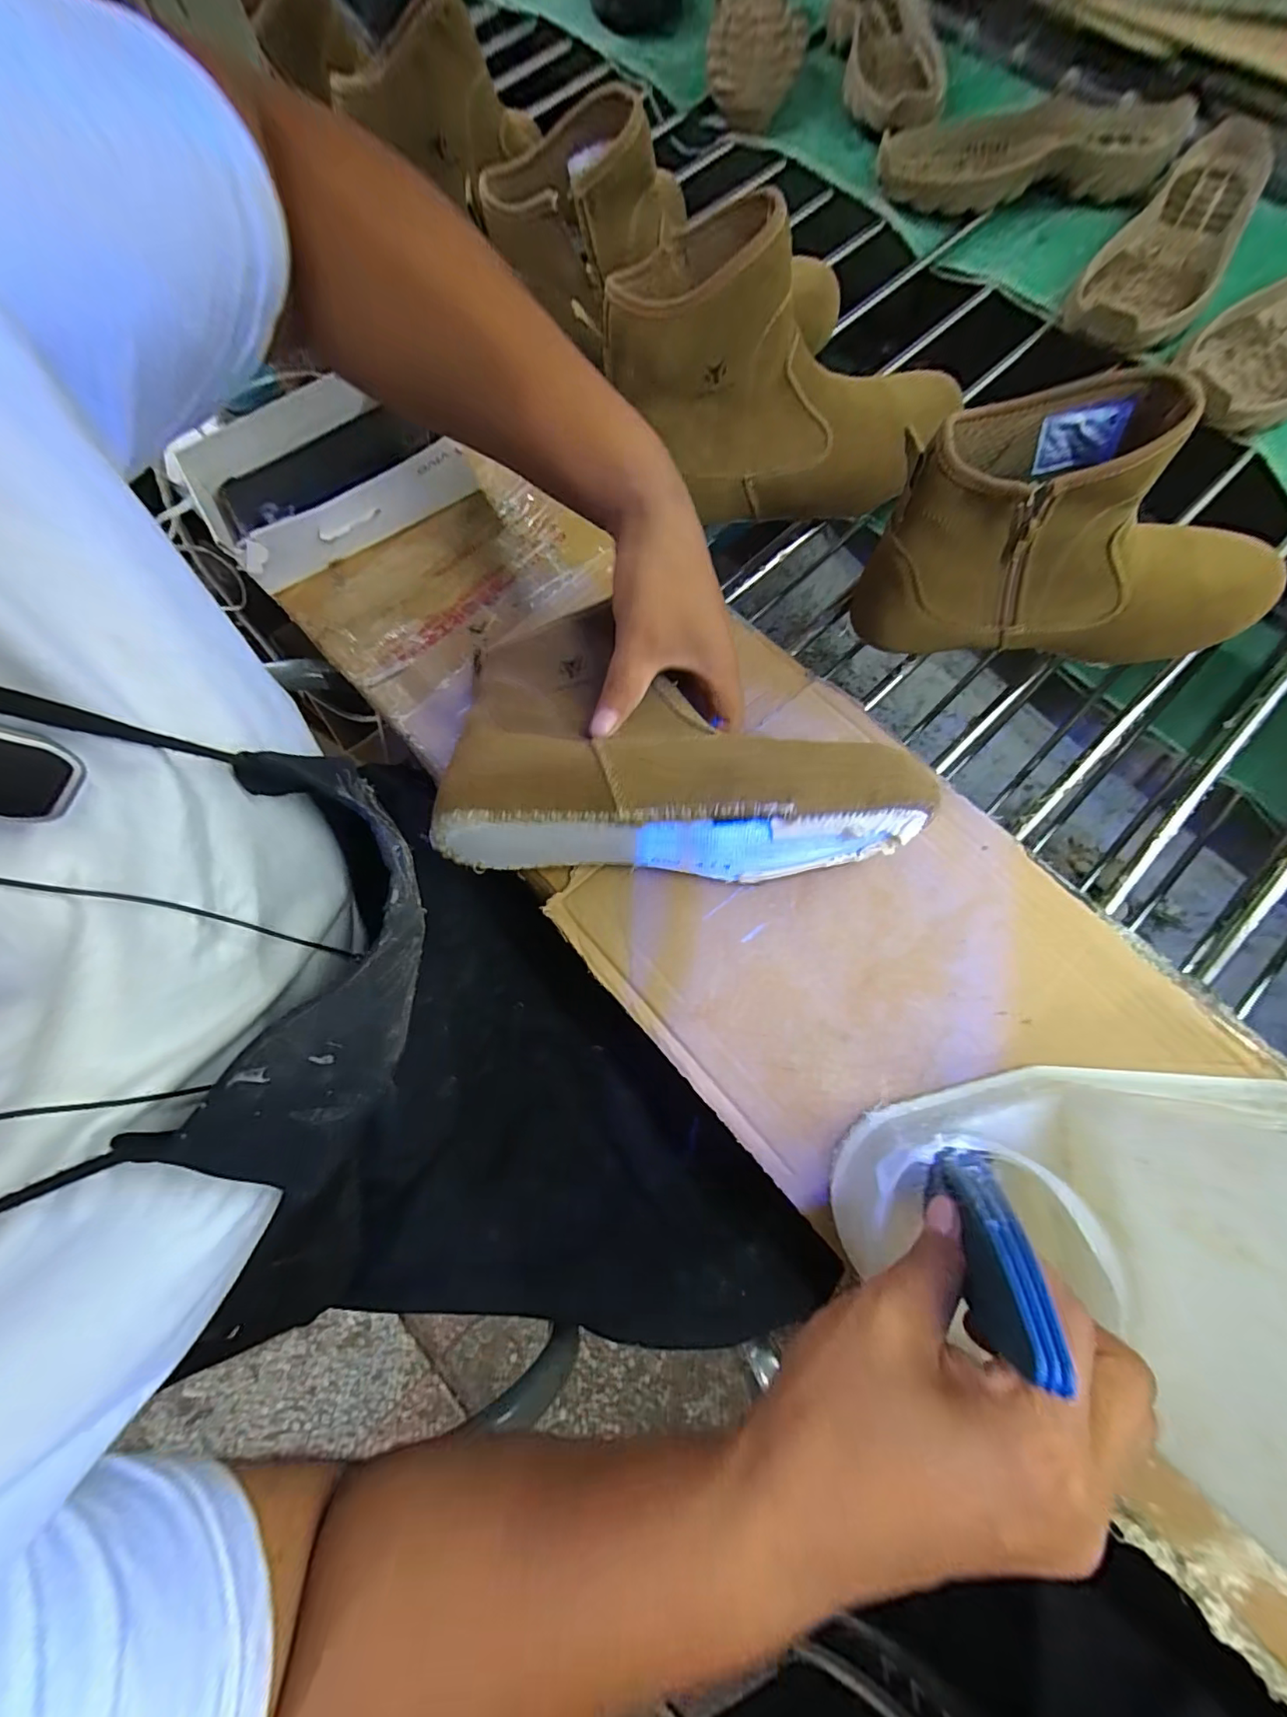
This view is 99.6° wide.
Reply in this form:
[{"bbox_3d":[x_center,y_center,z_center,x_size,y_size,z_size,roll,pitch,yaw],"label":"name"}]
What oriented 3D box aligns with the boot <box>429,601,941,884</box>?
[{"bbox_3d":[0.019,-0.074,0.300,0.248,0.078,0.152,4,76,1],"label":"boot"}]

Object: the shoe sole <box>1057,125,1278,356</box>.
[{"bbox_3d":[0.488,-0.562,0.505,0.103,0.044,0.297,36,79,8],"label":"shoe sole"}]

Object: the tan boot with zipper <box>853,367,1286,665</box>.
[{"bbox_3d":[0.286,-0.197,0.339,0.269,0.145,0.078,1,76,0],"label":"tan boot with zipper"}]

